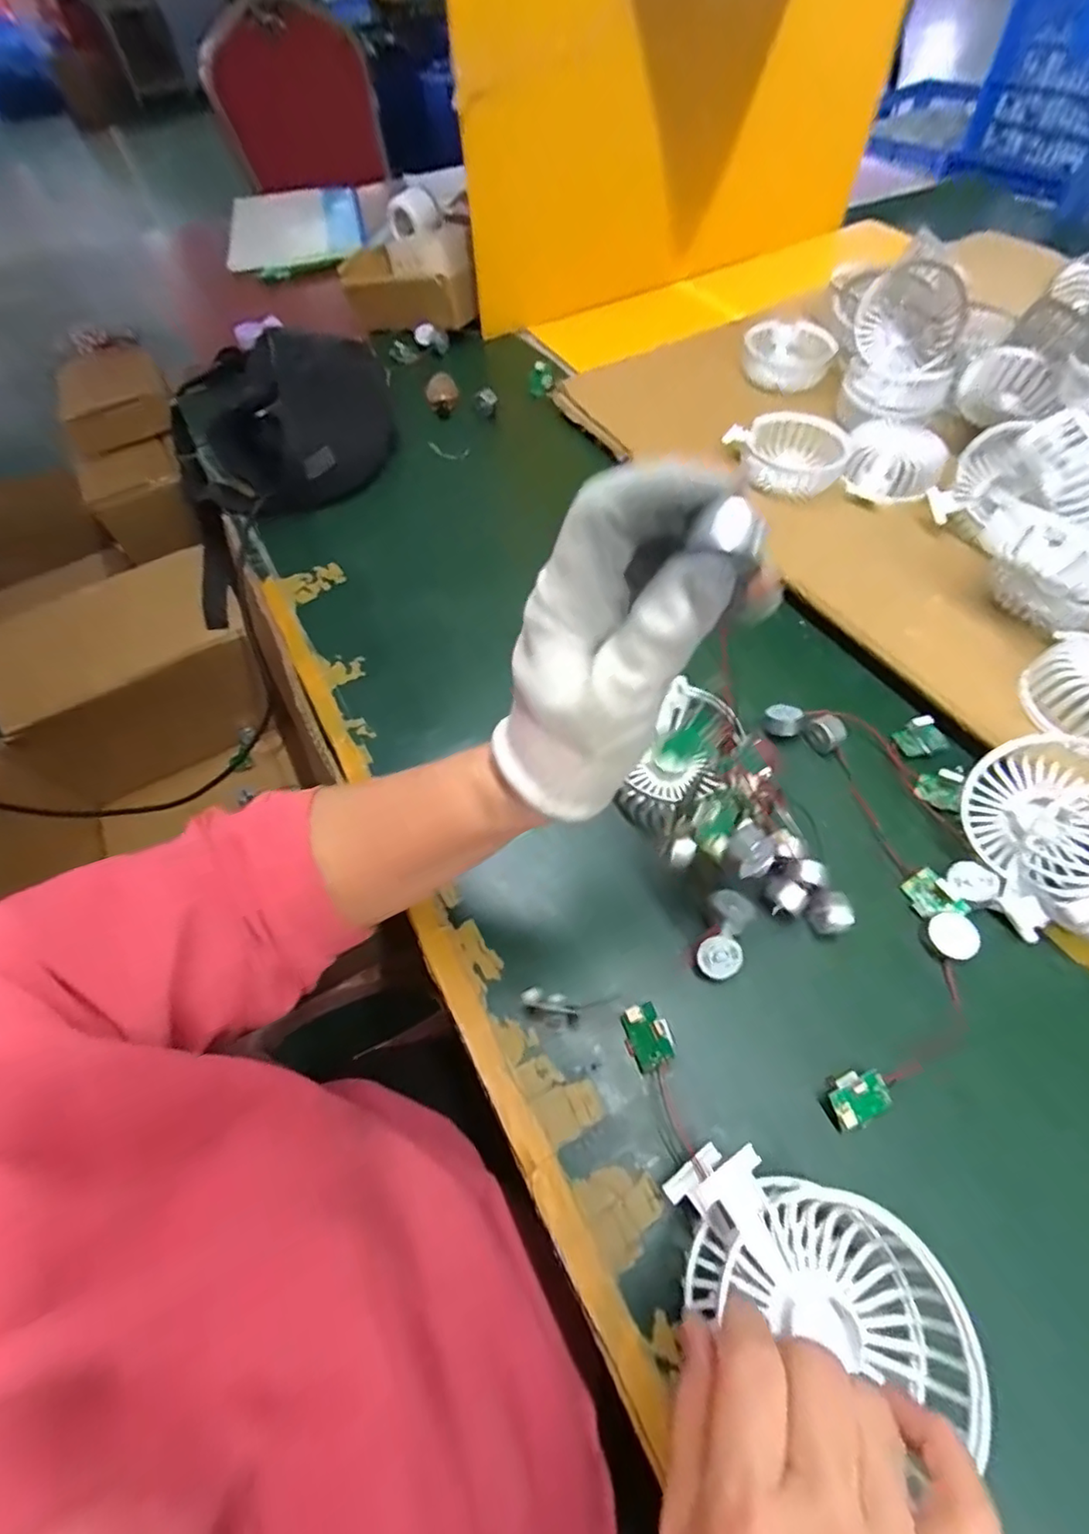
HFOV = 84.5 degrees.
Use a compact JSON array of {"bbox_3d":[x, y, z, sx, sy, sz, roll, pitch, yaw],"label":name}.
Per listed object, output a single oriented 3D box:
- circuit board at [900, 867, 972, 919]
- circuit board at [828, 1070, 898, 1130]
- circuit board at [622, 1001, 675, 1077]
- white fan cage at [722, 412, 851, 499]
[{"bbox_3d":[0.221,0.074,0.343,0.022,0.004,0.030,-39,54,10],"label":"circuit board"},{"bbox_3d":[0.153,0.159,0.290,0.031,0.009,0.020,-20,59,-9],"label":"circuit board"},{"bbox_3d":[0.052,0.139,0.308,0.025,0.005,0.030,-34,57,12],"label":"circuit board"},{"bbox_3d":[0.213,-0.276,0.537,0.101,0.039,0.094,-2,58,3],"label":"white fan cage"}]

